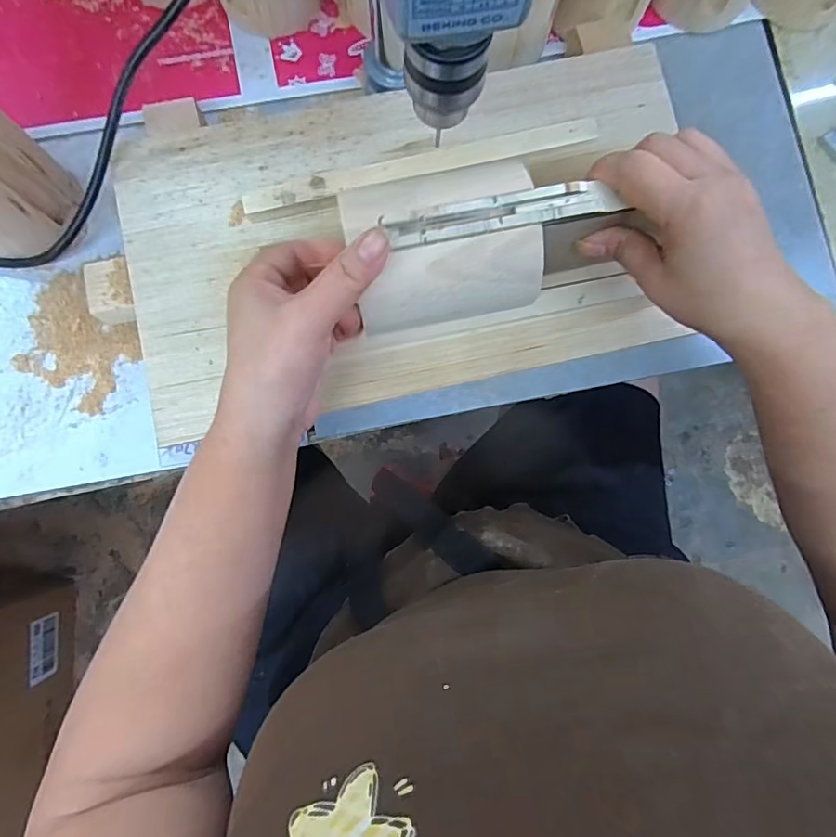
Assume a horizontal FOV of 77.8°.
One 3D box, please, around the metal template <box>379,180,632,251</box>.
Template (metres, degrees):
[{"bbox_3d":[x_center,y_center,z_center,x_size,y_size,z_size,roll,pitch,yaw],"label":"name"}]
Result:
[{"bbox_3d":[0.042,-0.104,0.262,0.115,0.005,0.019,-10,84,-2],"label":"metal template"}]

